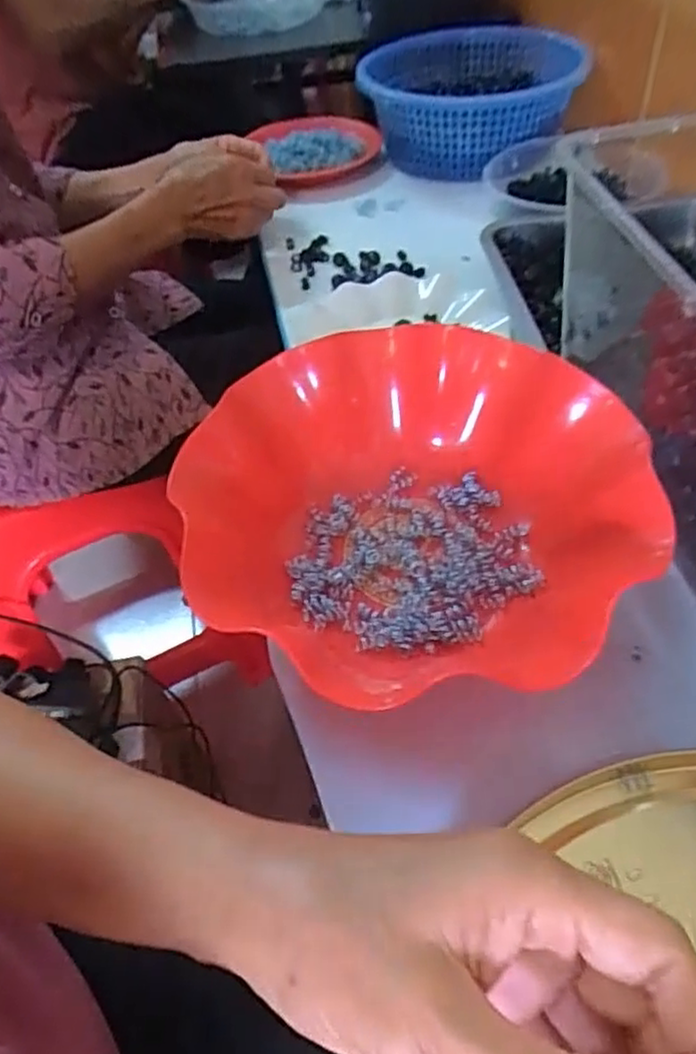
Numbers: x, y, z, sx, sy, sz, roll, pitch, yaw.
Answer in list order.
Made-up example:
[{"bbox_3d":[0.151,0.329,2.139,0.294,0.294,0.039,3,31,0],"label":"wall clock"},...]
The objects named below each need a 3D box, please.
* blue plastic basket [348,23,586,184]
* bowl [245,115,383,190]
[{"bbox_3d":[0.157,-0.562,0.895,0.272,0.116,0.316,3,50,9],"label":"blue plastic basket"},{"bbox_3d":[-0.036,-0.509,0.925,0.168,0.053,0.176,-3,49,4],"label":"bowl"}]

